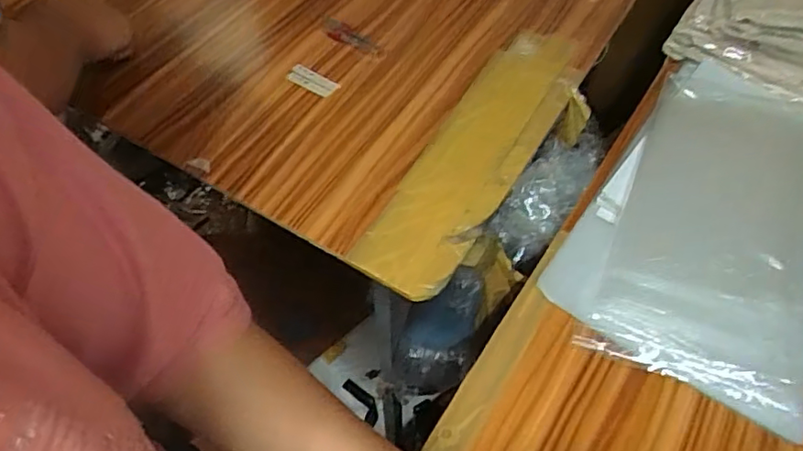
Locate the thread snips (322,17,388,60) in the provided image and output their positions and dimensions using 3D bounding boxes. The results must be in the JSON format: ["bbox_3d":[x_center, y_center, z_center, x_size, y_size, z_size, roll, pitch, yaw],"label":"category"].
[{"bbox_3d":[-0.061,-0.228,0.734,0.031,0.012,0.108,-36,62,-24],"label":"thread snips"}]

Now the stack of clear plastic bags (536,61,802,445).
[{"bbox_3d":[0.308,-0.006,0.551,0.228,0.059,0.355,31,59,19],"label":"stack of clear plastic bags"}]

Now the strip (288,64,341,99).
[{"bbox_3d":[-0.102,-0.165,0.688,0.062,0.009,0.025,33,60,21],"label":"strip"}]

